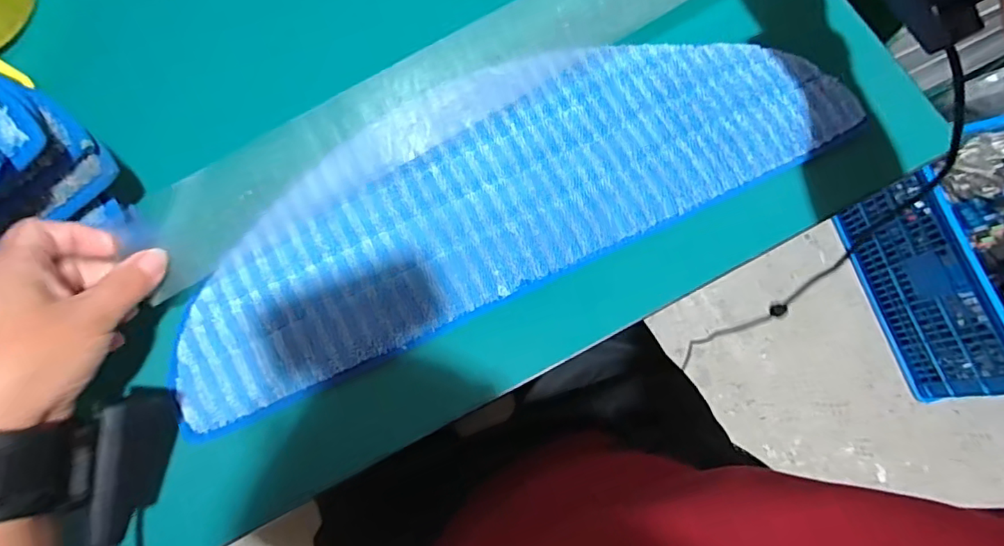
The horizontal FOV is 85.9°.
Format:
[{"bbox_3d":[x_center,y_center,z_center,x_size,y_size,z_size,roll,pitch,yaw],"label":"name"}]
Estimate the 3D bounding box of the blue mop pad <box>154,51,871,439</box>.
[{"bbox_3d":[0.005,-0.066,0.385,0.479,0.019,0.158,-24,77,-8],"label":"blue mop pad"}]

